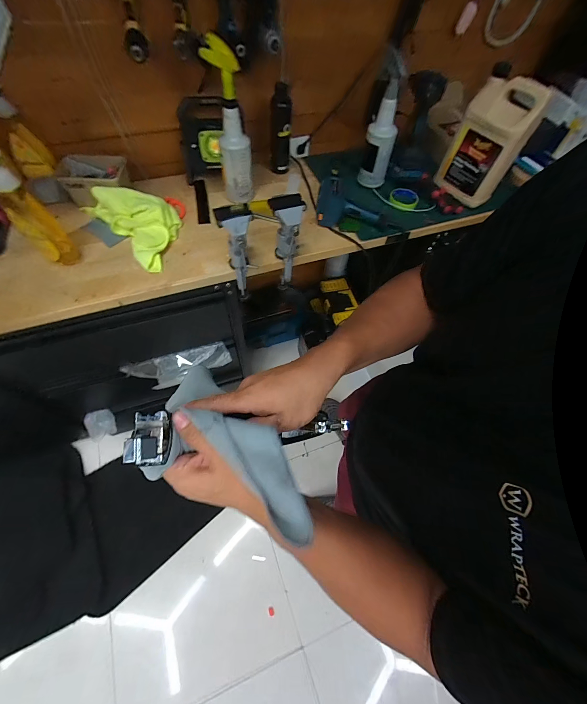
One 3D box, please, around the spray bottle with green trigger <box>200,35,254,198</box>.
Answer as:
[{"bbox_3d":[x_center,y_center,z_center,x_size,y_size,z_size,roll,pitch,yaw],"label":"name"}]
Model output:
[{"bbox_3d":[-0.158,-0.559,0.762,0.095,0.332,0.071,-4,61,-6],"label":"spray bottle with green trigger"}]

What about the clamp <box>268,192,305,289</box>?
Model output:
[{"bbox_3d":[-0.020,-0.270,0.758,0.081,0.238,0.105,0,60,-3],"label":"clamp"}]

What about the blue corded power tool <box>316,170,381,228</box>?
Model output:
[{"bbox_3d":[0.167,-0.448,0.864,0.187,0.065,0.187,14,61,4],"label":"blue corded power tool"}]

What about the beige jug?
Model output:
[{"bbox_3d":[0.550,-0.595,0.839,0.177,0.264,0.136,28,63,12],"label":"beige jug"}]

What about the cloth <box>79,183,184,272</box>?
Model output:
[{"bbox_3d":[-0.398,-0.354,0.779,0.173,0.079,0.300,-40,70,-22],"label":"cloth"}]

